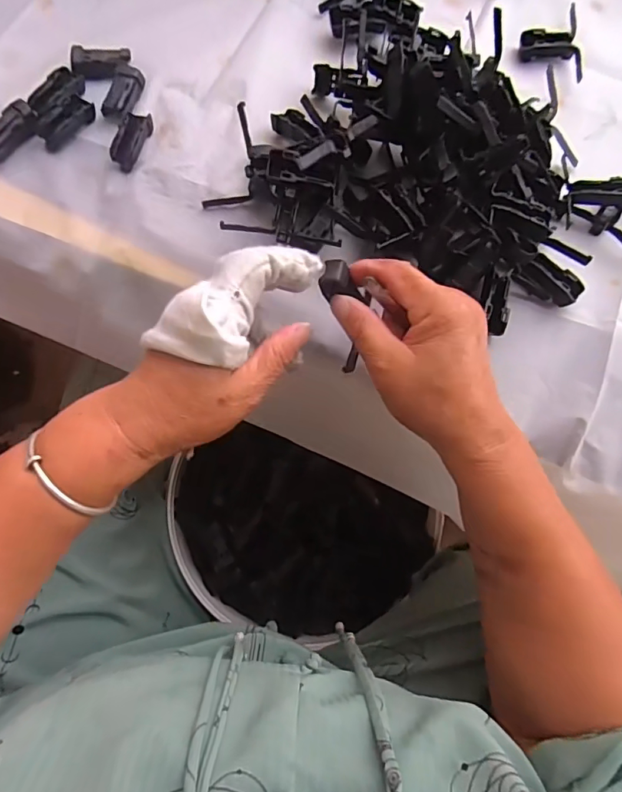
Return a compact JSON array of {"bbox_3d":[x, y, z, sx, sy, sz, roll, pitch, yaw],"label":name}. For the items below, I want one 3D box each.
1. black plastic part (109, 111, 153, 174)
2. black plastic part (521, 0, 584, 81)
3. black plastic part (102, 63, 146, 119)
[{"bbox_3d":[-0.139,-0.195,0.360,0.021,0.012,0.048,14,74,2],"label":"black plastic part"},{"bbox_3d":[0.209,-0.308,0.409,0.051,0.011,0.074,6,74,0],"label":"black plastic part"},{"bbox_3d":[-0.150,-0.242,0.375,0.021,0.011,0.049,13,74,2],"label":"black plastic part"}]

